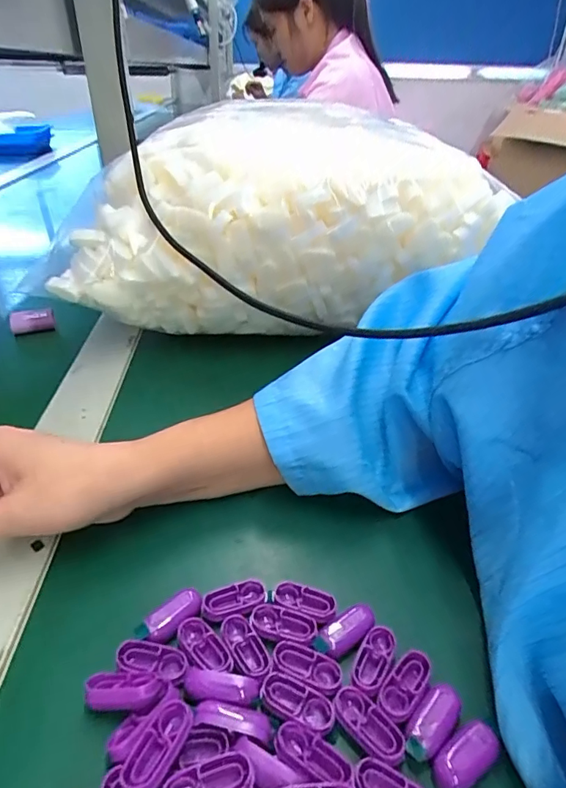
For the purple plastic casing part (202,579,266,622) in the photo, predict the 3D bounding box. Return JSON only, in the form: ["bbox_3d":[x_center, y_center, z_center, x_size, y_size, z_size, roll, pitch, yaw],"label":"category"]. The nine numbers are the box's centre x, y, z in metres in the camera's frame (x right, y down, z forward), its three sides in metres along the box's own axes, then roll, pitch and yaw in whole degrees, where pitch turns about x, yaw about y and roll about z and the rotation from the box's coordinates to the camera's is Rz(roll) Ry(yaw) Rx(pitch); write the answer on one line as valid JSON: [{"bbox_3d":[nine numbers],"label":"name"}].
[{"bbox_3d":[-0.026,0.109,0.255,0.034,0.006,0.015,-10,35,-18],"label":"purple plastic casing part"}]

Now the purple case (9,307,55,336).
[{"bbox_3d":[-0.274,-0.079,0.527,0.044,0.024,0.018,-10,35,-18],"label":"purple case"}]

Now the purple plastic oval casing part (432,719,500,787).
[{"bbox_3d":[0.077,0.153,0.204,0.031,0.011,0.015,-20,39,-29],"label":"purple plastic oval casing part"}]

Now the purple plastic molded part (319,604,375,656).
[{"bbox_3d":[0.033,0.117,0.244,0.028,0.004,0.015,-16,37,-25],"label":"purple plastic molded part"}]

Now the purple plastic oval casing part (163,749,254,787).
[{"bbox_3d":[-0.028,0.148,0.181,0.033,0.010,0.015,-9,35,-16],"label":"purple plastic oval casing part"}]

